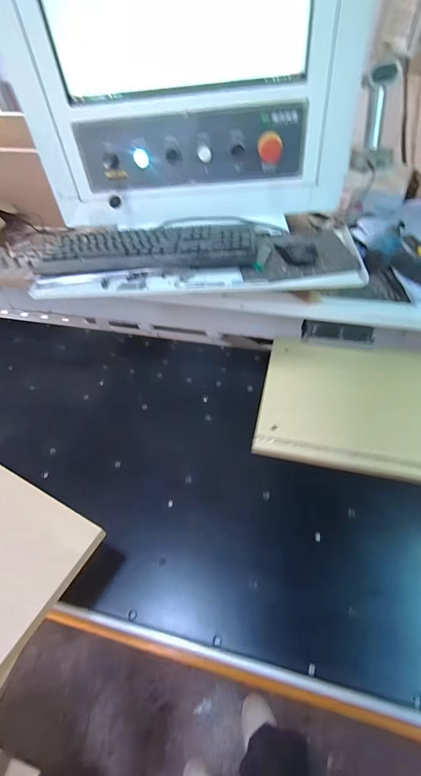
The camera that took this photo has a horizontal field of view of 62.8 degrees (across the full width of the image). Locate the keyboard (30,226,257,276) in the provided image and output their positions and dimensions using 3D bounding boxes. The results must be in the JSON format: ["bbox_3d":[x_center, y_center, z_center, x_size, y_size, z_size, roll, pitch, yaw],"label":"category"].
[{"bbox_3d":[-0.138,-0.296,0.730,0.457,0.026,0.151,-3,49,2],"label":"keyboard"}]

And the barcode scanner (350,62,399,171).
[{"bbox_3d":[0.342,-0.547,0.705,0.097,0.160,0.086,14,51,16],"label":"barcode scanner"}]

